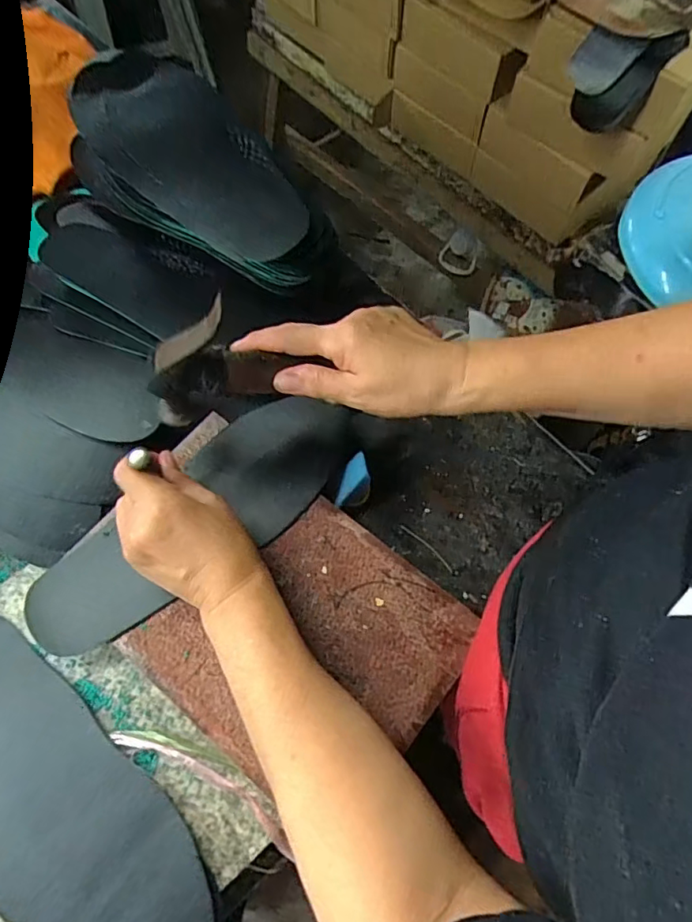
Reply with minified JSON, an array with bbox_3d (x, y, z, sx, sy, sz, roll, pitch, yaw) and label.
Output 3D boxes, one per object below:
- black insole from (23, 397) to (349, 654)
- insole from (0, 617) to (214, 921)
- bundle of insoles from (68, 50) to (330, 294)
[{"bbox_3d":[-0.112,0.041,0.430,0.281,0.011,0.093,-41,82,-19],"label":"black insole"},{"bbox_3d":[-0.206,0.228,0.363,0.279,0.011,0.116,36,71,13],"label":"insole"},{"bbox_3d":[-0.141,-0.258,0.492,0.294,0.073,0.129,41,72,14],"label":"bundle of insoles"}]

